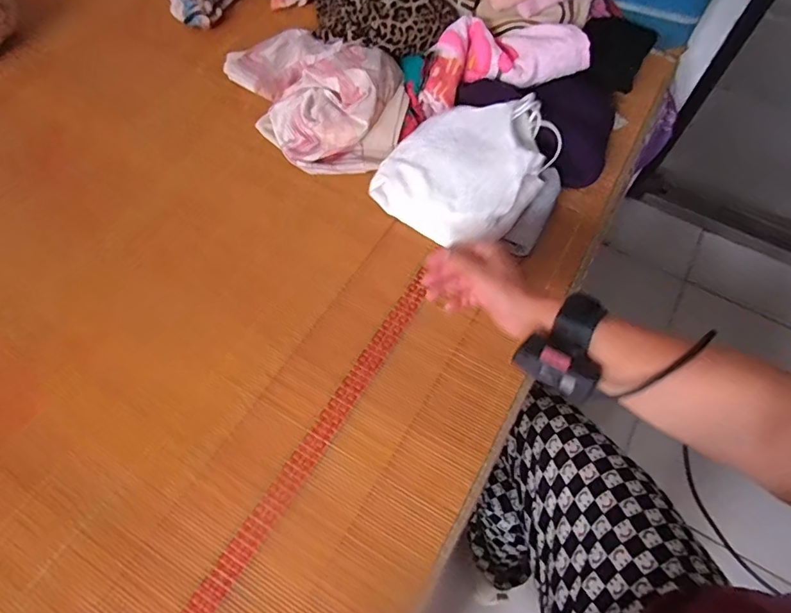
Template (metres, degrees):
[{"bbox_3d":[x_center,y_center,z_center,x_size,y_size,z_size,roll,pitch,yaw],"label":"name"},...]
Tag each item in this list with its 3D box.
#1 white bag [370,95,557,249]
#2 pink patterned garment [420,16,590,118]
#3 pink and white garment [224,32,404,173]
[{"bbox_3d":[0.097,-0.189,0.634,0.185,0.071,0.200,31,68,15],"label":"white bag"},{"bbox_3d":[0.145,-0.361,0.695,0.221,0.078,0.104,-10,64,-4],"label":"pink patterned garment"},{"bbox_3d":[-0.129,-0.322,0.693,0.323,0.081,0.199,33,64,15],"label":"pink and white garment"}]

